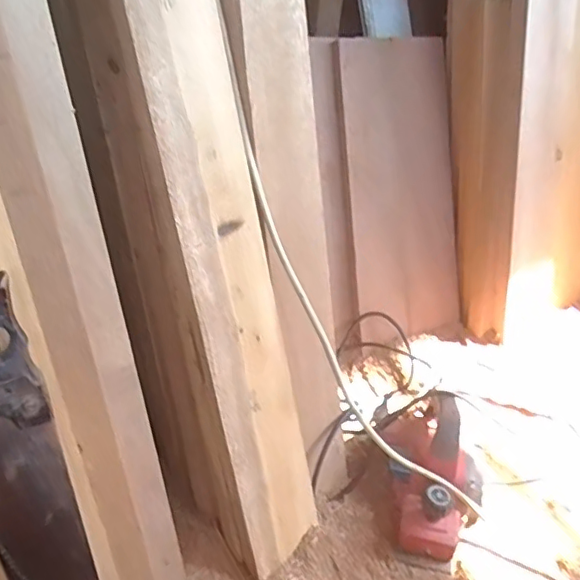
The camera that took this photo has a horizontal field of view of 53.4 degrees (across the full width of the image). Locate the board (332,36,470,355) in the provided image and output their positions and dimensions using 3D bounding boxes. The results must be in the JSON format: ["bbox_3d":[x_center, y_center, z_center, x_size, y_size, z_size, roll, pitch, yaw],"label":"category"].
[{"bbox_3d":[0.209,-0.185,1.106,0.220,0.570,0.027,-7,7,-17],"label":"board"}]

